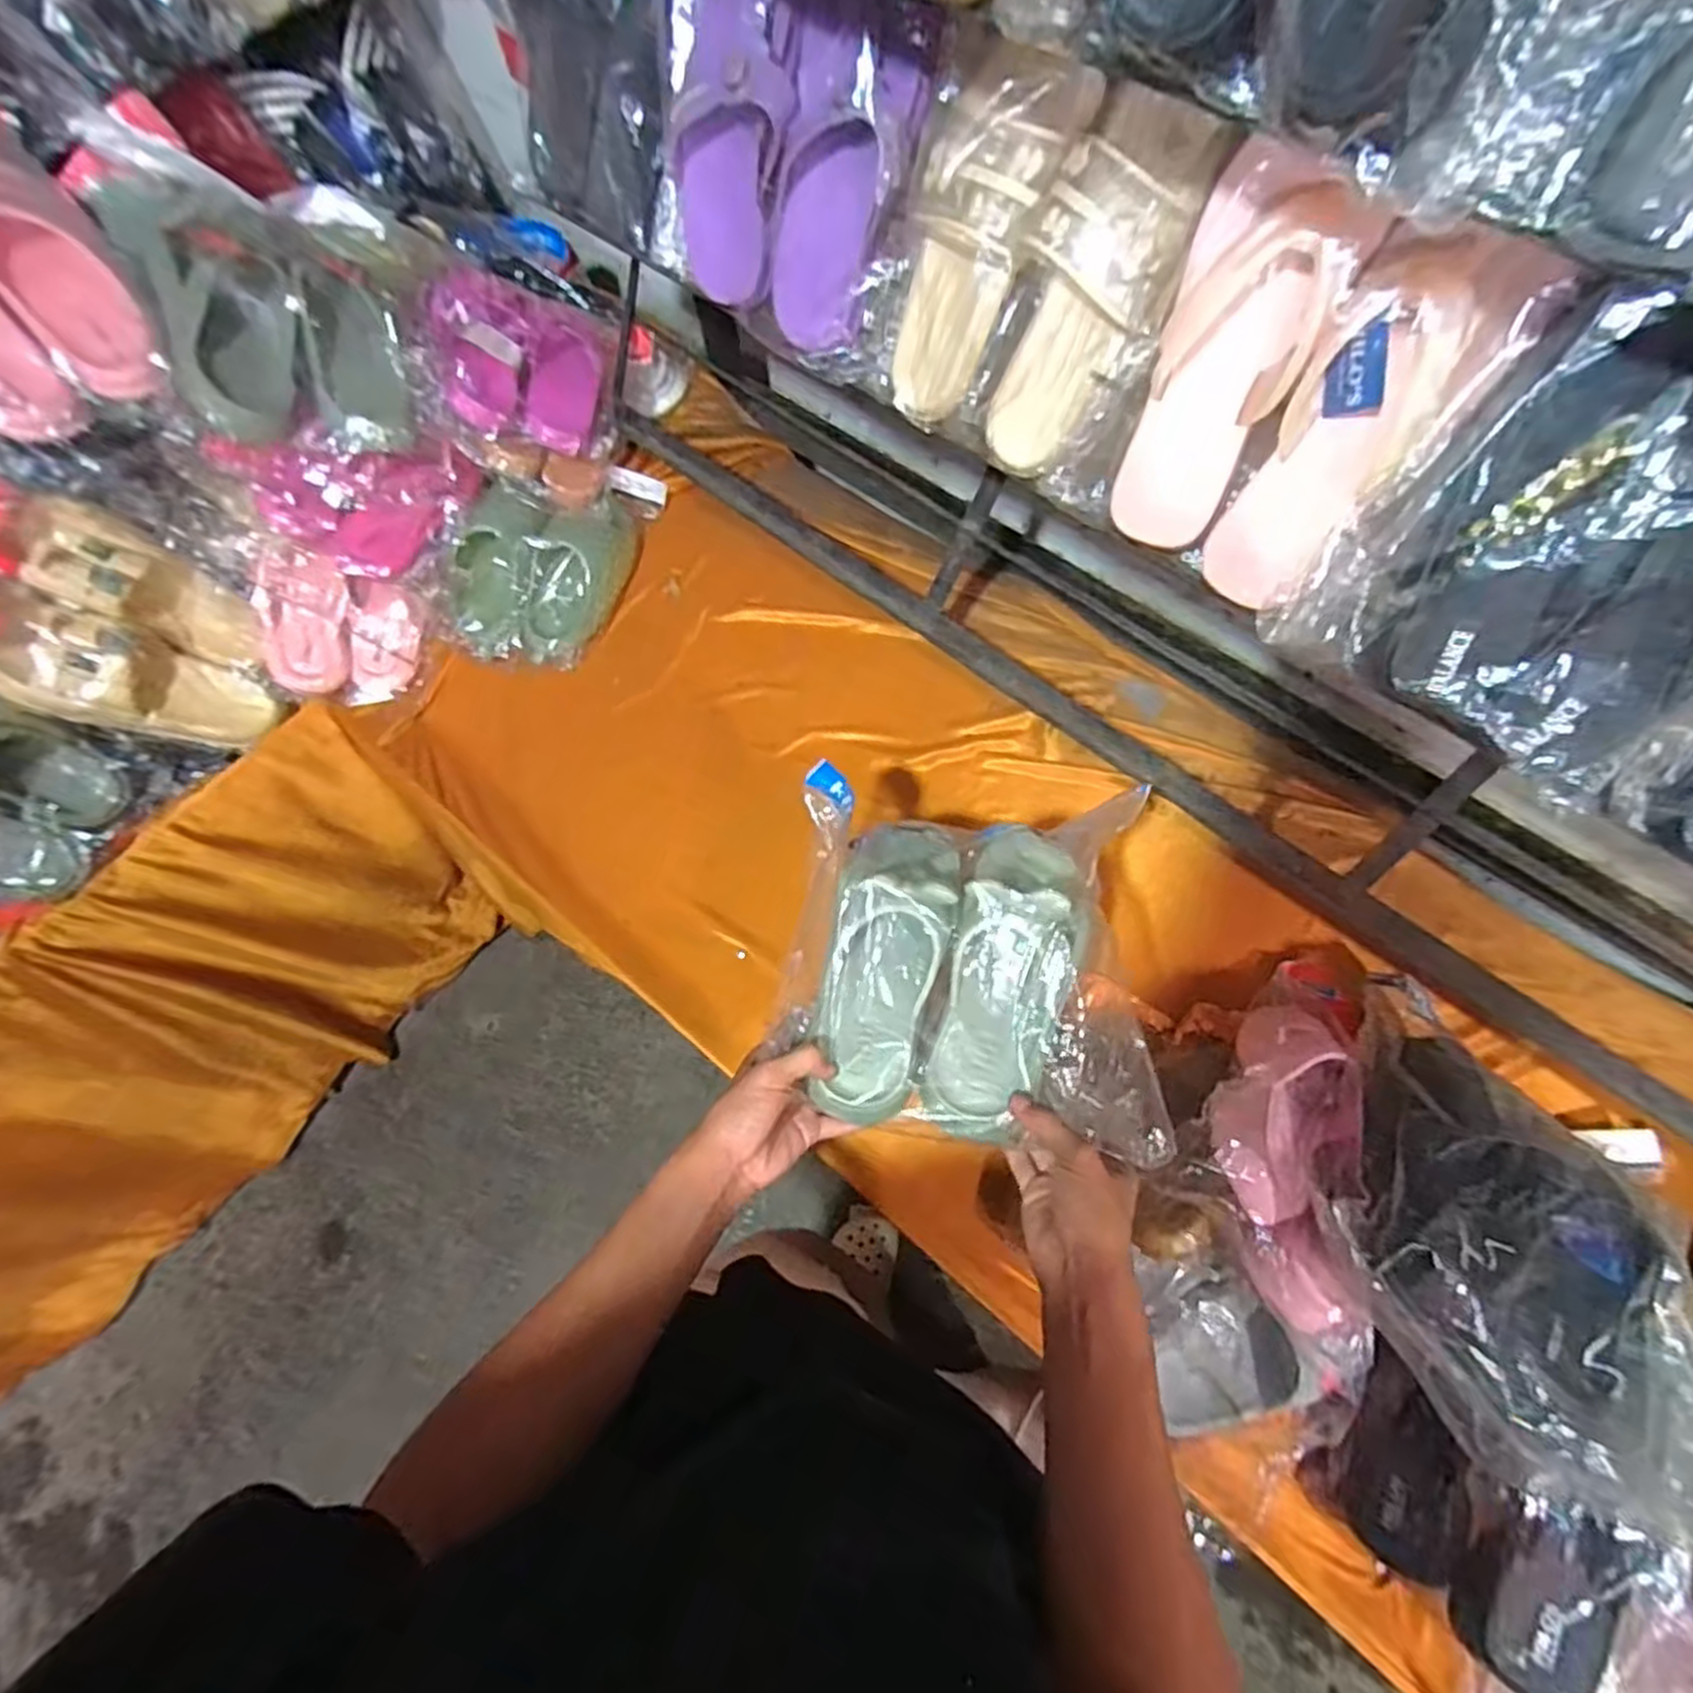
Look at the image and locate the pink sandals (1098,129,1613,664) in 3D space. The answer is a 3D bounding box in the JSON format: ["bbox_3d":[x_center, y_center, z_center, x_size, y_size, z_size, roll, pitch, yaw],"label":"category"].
[{"bbox_3d":[0.267,-0.253,0.459,0.187,0.215,0.057,33,46,24],"label":"pink sandals"}]

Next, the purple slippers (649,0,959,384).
[{"bbox_3d":[-0.047,-0.512,0.591,0.243,0.217,0.102,29,59,10],"label":"purple slippers"}]

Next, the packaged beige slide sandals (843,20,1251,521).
[{"bbox_3d":[0.116,-0.397,0.522,0.251,0.242,0.070,37,45,18],"label":"packaged beige slide sandals"}]

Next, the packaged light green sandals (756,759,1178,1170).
[{"bbox_3d":[0.093,0.079,0.591,0.295,0.112,0.265,5,74,14],"label":"packaged light green sandals"}]

